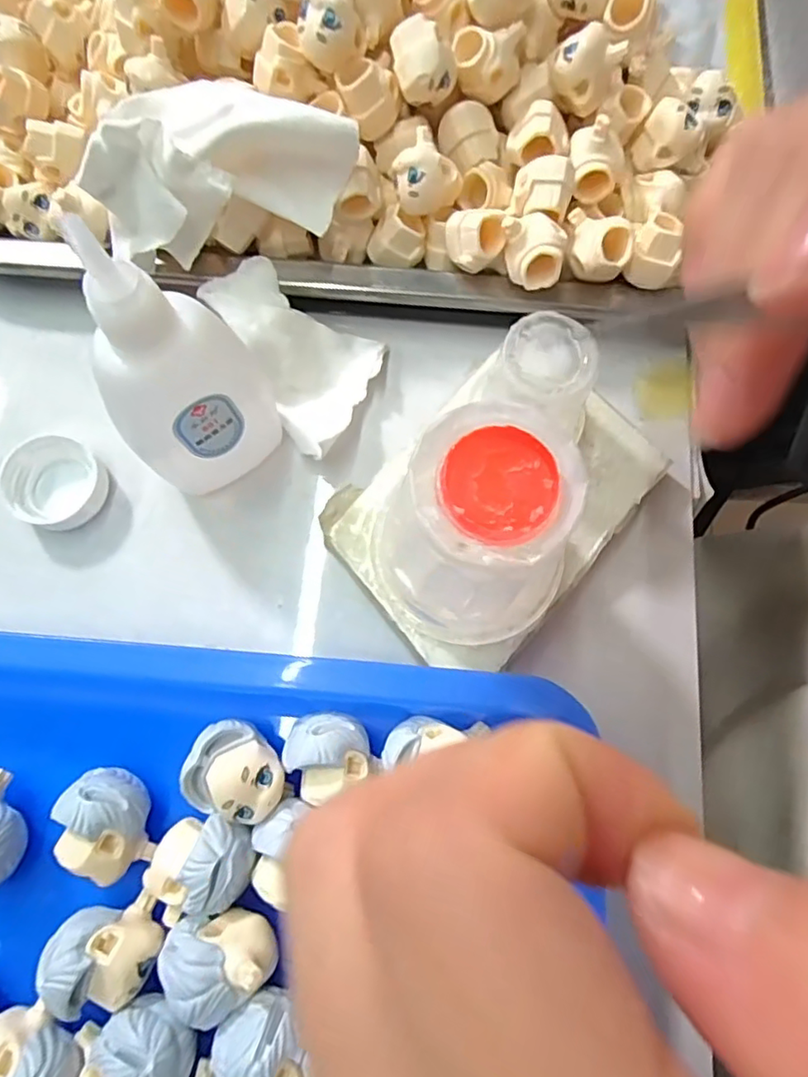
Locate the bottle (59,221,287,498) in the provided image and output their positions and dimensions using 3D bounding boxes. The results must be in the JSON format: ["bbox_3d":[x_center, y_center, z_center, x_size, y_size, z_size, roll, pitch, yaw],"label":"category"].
[{"bbox_3d":[-0.063,-0.047,0.161,0.042,0.097,0.034,-26,77,-7],"label":"bottle"}]

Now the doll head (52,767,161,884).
[{"bbox_3d":[-0.079,0.077,0.160,0.021,0.023,0.026,9,74,4],"label":"doll head"}]

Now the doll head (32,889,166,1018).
[{"bbox_3d":[-0.075,0.104,0.149,0.023,0.022,0.023,0,74,1],"label":"doll head"}]

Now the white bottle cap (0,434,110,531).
[{"bbox_3d":[-0.115,-0.018,0.198,0.032,0.012,0.029,33,78,8],"label":"white bottle cap"}]

